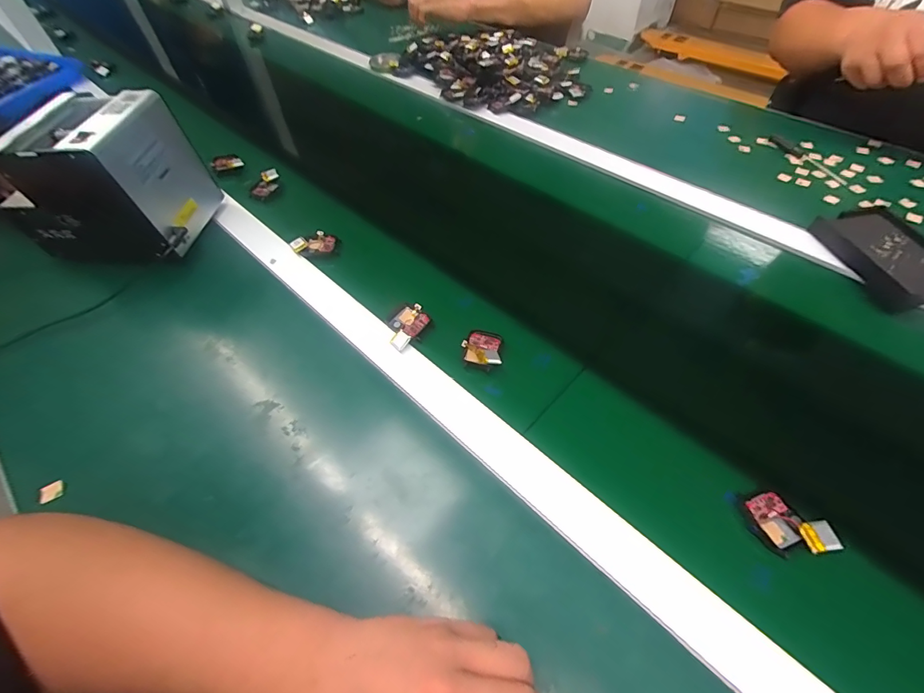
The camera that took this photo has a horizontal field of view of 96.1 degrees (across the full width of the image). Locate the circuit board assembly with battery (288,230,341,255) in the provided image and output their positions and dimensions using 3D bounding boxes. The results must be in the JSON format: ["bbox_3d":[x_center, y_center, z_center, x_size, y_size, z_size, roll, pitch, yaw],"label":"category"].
[{"bbox_3d":[-0.181,-0.129,0.518,0.058,0.017,0.027,-13,55,-5],"label":"circuit board assembly with battery"}]

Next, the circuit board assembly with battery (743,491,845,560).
[{"bbox_3d":[0.243,0.133,0.310,0.044,0.017,0.046,-14,55,-6],"label":"circuit board assembly with battery"}]

